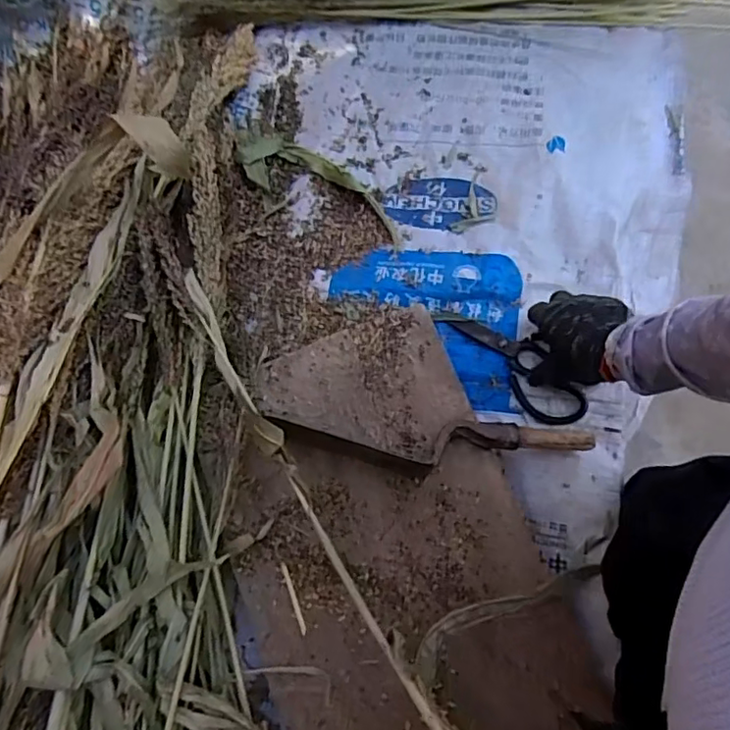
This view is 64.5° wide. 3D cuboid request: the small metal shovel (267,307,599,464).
[{"bbox_3d":[0.064,0.022,0.640,0.347,0.026,0.158,15,77,9],"label":"small metal shovel"}]

